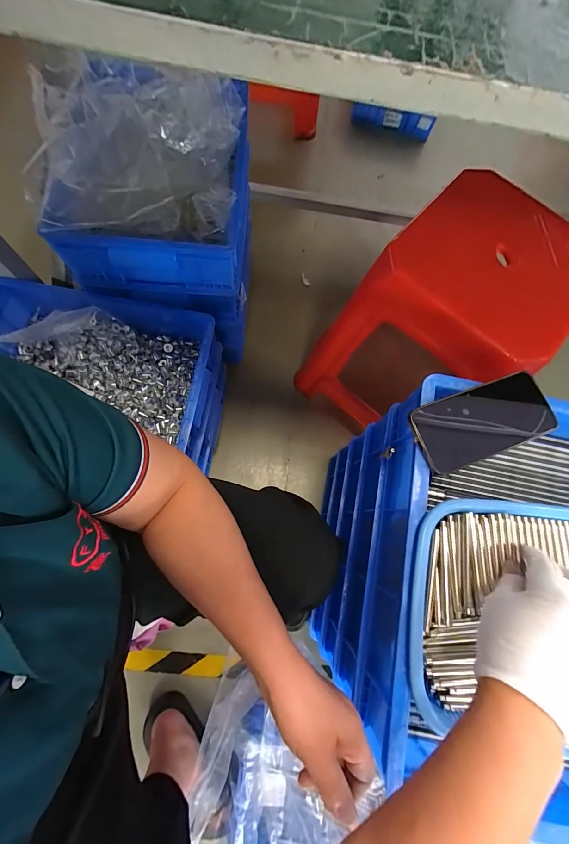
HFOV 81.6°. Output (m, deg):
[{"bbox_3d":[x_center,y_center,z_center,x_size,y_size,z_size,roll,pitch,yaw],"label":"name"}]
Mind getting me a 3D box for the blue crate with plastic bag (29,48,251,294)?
[{"bbox_3d":[-0.224,-0.429,0.588,0.308,0.167,0.350,-1,75,-5],"label":"blue crate with plastic bag"}]

